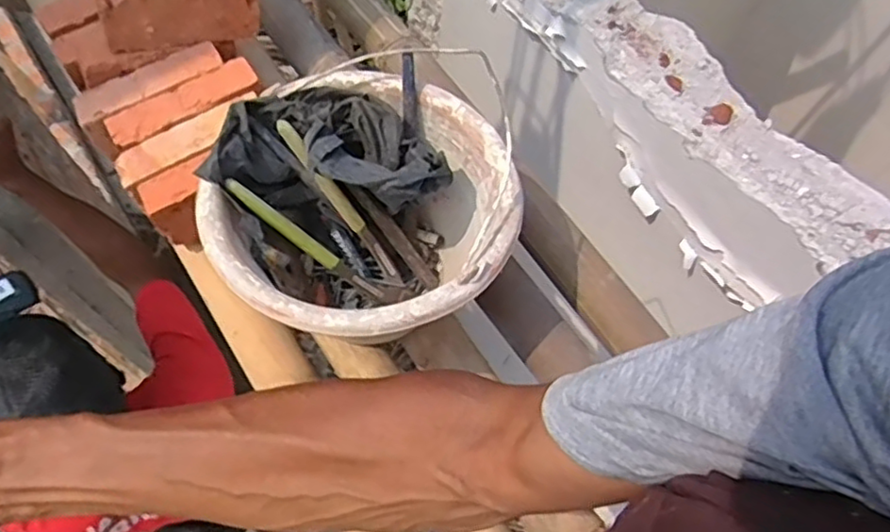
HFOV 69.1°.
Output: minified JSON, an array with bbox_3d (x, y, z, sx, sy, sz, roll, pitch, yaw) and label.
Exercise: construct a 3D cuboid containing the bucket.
[{"bbox_3d":[-0.067,-0.032,0.578,0.239,0.158,0.238,1,64,-3],"label":"bucket"}]

